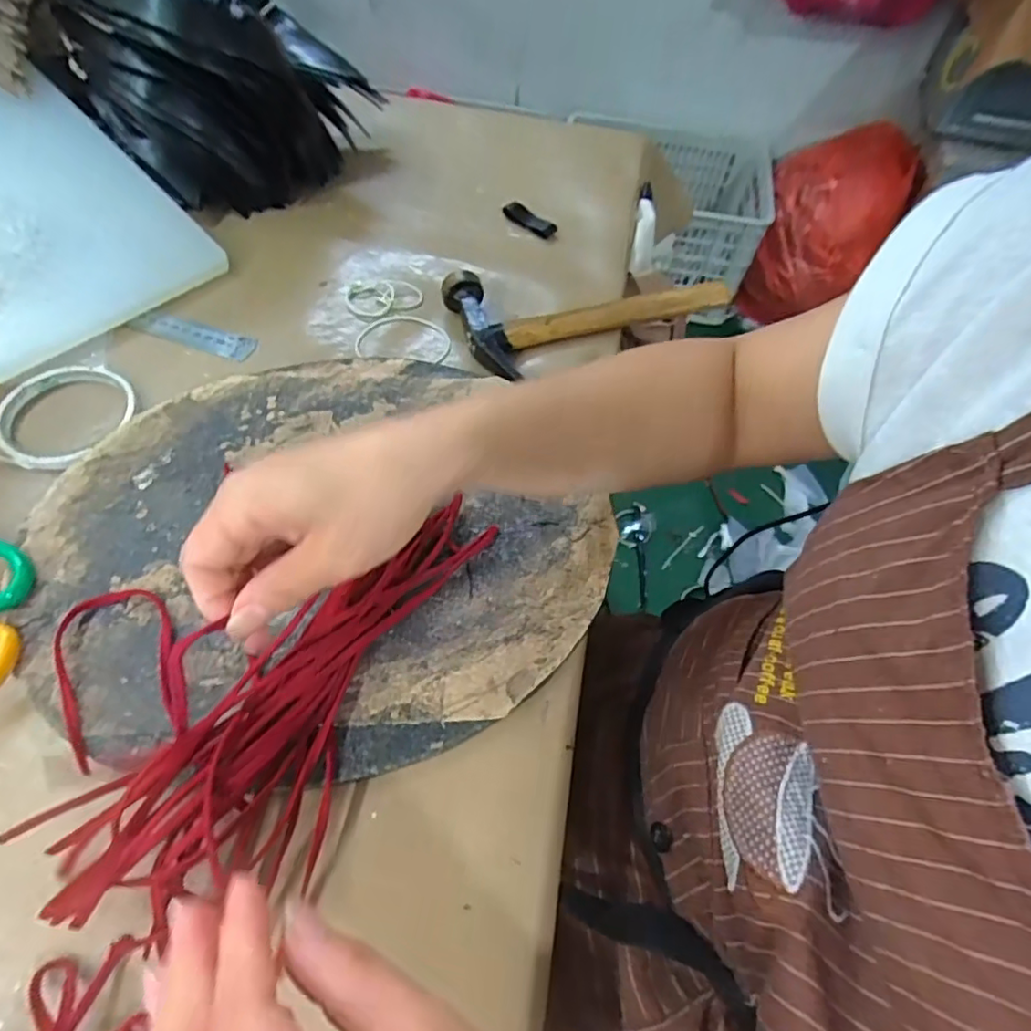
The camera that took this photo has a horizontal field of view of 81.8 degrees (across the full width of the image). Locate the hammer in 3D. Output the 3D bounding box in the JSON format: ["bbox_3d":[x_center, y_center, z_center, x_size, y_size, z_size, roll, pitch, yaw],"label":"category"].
[{"bbox_3d":[0.062,-0.187,0.507,0.230,0.035,0.101,-25,65,-17],"label":"hammer"}]

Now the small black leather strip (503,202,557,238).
[{"bbox_3d":[0.014,-0.288,0.583,0.059,0.009,0.021,34,64,14],"label":"small black leather strip"}]

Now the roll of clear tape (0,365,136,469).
[{"bbox_3d":[-0.312,-0.071,0.413,0.084,0.011,0.091,2,60,-3],"label":"roll of clear tape"}]

